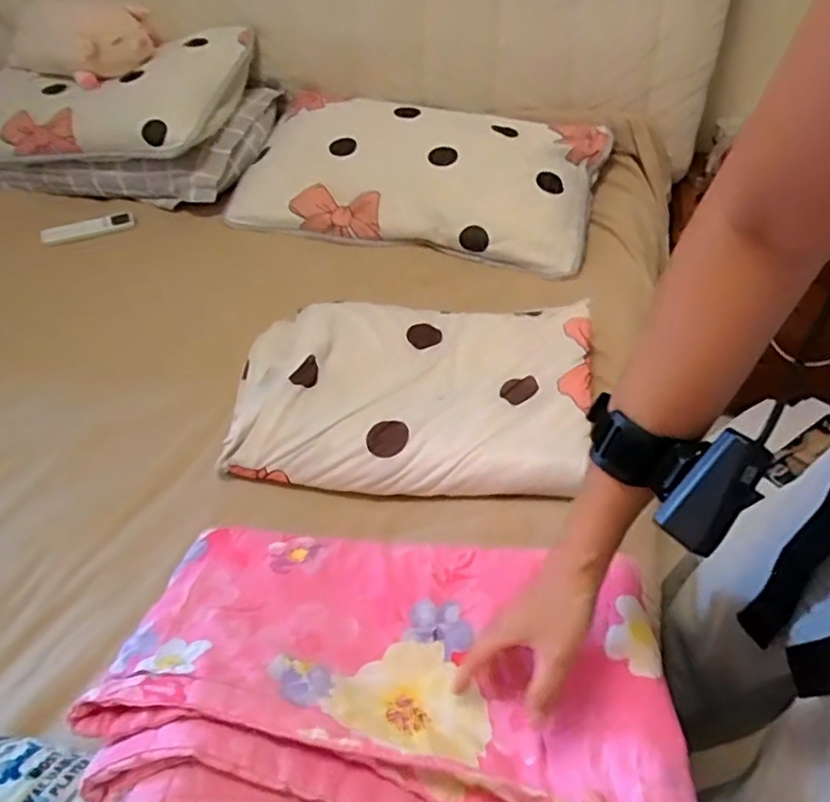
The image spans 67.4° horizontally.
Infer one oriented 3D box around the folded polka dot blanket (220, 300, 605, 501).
[{"bbox_3d":[-0.005,-0.023,0.823,0.454,0.052,0.308,2,44,5],"label":"folded polka dot blanket"}]

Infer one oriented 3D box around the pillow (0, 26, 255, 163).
[{"bbox_3d":[-0.697,-0.686,1.381,0.627,0.172,0.407,8,45,11],"label":"pillow"}]

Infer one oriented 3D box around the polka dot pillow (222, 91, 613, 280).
[{"bbox_3d":[-0.005,-0.464,1.252,0.722,0.140,0.389,12,46,15],"label":"polka dot pillow"}]

